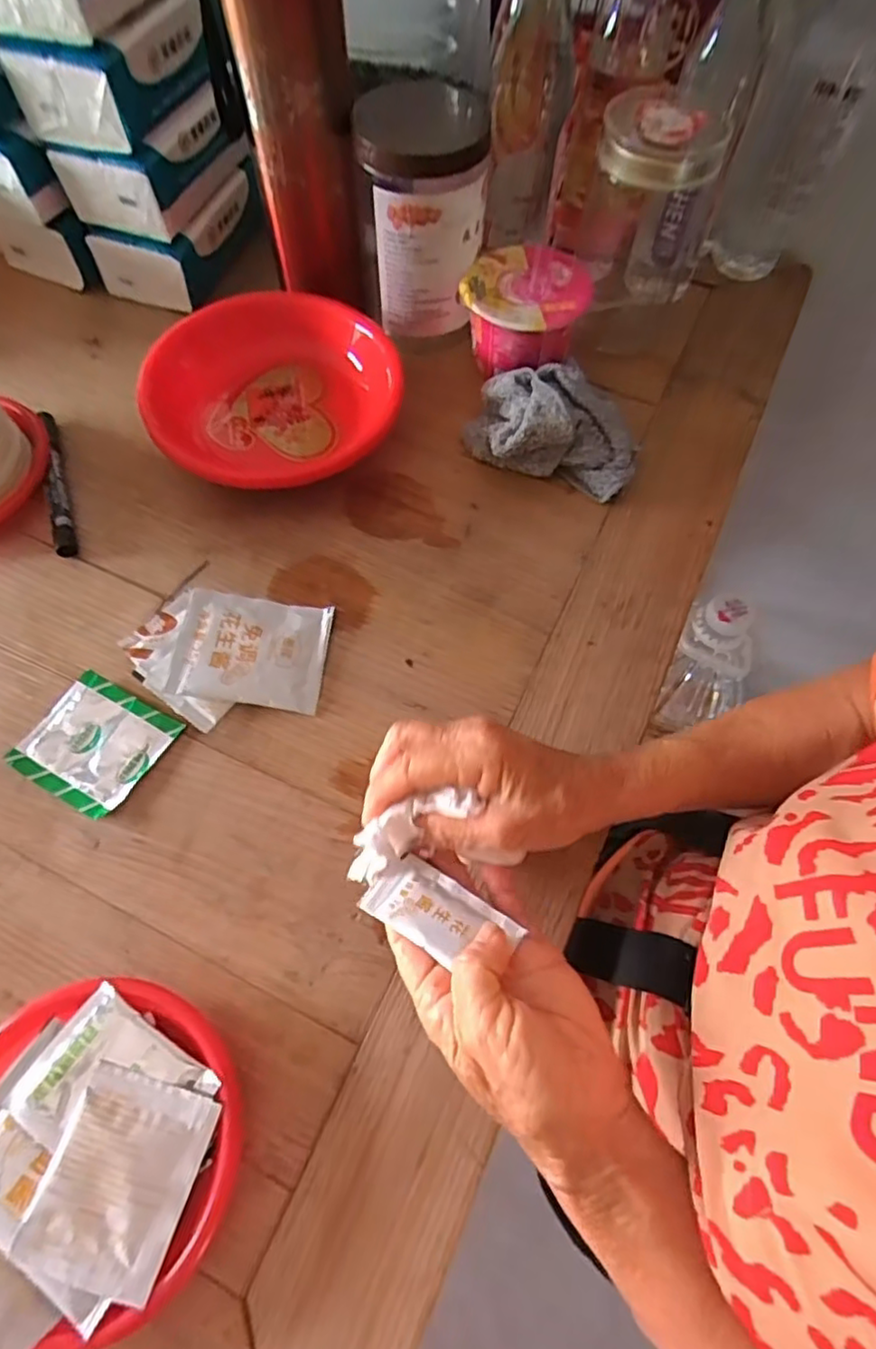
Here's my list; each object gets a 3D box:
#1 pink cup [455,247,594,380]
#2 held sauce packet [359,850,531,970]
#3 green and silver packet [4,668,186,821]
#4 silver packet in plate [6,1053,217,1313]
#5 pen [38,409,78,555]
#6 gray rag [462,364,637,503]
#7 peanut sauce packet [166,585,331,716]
[{"bbox_3d":[0.069,-0.289,0.521,0.091,0.069,0.095,1,66,-1],"label":"pink cup"},{"bbox_3d":[-0.001,0.119,0.322,0.071,0.005,0.037,25,45,23],"label":"held sauce packet"},{"bbox_3d":[-0.215,0.043,0.401,0.078,0.005,0.073,27,68,10],"label":"green and silver packet"},{"bbox_3d":[-0.147,0.231,0.293,0.064,0.005,0.078,19,65,1],"label":"silver packet in plate"},{"bbox_3d":[-0.285,-0.145,0.476,0.013,0.014,0.135,-17,67,-9],"label":"pen"},{"bbox_3d":[0.090,-0.193,0.486,0.130,0.050,0.094,16,66,6],"label":"gray rag"},{"bbox_3d":[-0.122,-0.017,0.423,0.093,0.017,0.076,6,66,1],"label":"peanut sauce packet"}]

